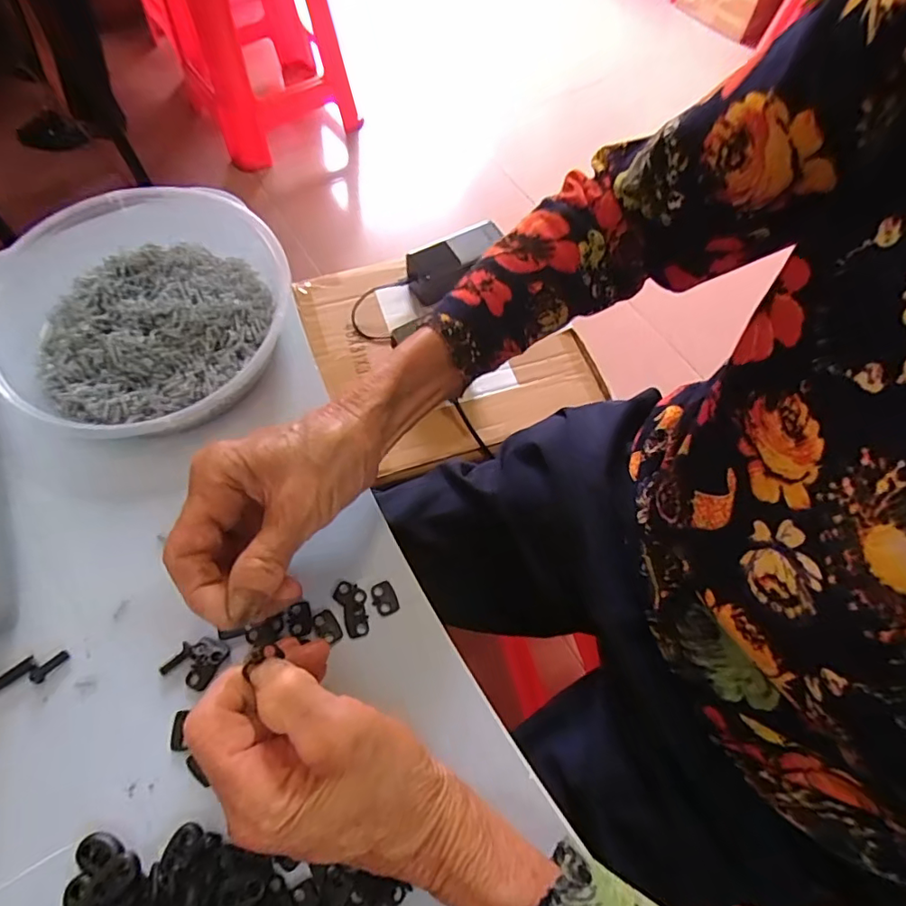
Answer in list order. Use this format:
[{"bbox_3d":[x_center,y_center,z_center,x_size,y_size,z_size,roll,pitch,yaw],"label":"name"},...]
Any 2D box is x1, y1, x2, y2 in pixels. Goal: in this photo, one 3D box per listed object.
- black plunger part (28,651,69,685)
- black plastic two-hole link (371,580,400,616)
[{"bbox_3d":[-0.213,0.113,0.281,0.020,0.004,0.007,-38,70,-18],"label":"black plunger part"},{"bbox_3d":[-0.039,0.082,0.300,0.013,0.004,0.018,-23,66,-12],"label":"black plastic two-hole link"}]

